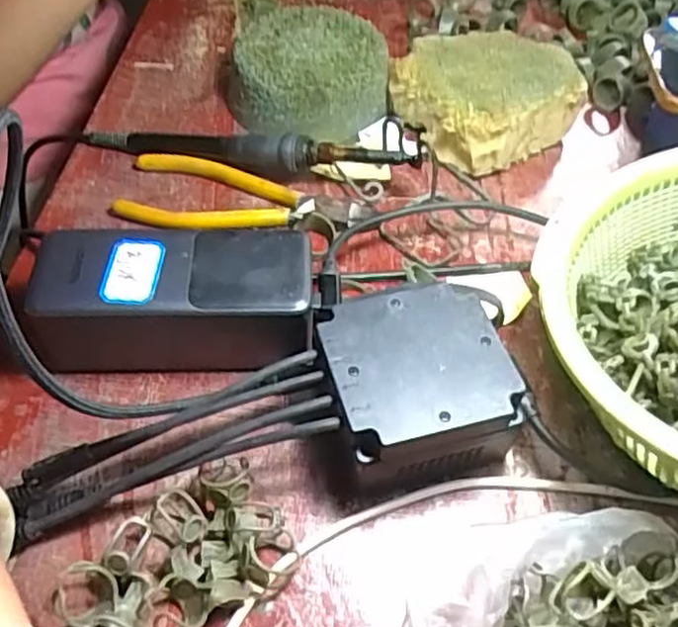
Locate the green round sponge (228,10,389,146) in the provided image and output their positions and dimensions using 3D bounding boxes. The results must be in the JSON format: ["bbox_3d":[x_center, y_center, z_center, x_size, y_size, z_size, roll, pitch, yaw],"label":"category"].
[{"bbox_3d":[-0.021,-0.163,0.476,0.109,0.045,0.102,9,51,5],"label":"green round sponge"}]

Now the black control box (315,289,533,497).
[{"bbox_3d":[0.034,0.034,0.321,0.080,0.049,0.074,-13,52,-12],"label":"black control box"}]

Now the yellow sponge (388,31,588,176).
[{"bbox_3d":[0.099,-0.151,0.473,0.118,0.039,0.101,-30,58,-24],"label":"yellow sponge"}]

